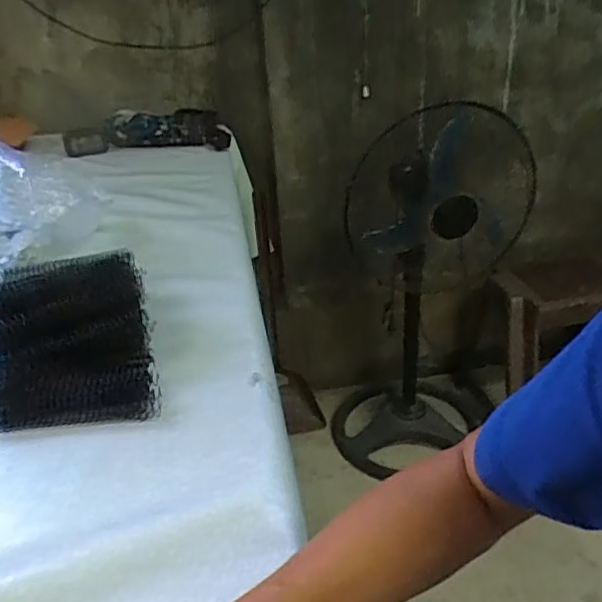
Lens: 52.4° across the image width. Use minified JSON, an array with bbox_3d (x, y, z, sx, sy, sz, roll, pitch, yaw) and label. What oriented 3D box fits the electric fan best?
[{"bbox_3d":[0.300,-0.003,1.507,0.427,0.898,0.342,8,31,19],"label":"electric fan"}]

